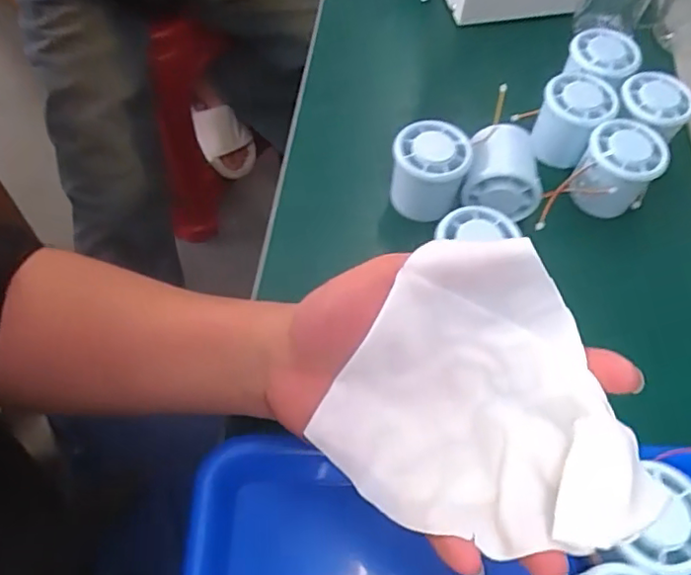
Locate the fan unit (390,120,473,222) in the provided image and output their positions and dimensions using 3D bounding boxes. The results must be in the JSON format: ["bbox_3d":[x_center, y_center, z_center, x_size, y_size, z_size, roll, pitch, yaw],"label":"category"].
[{"bbox_3d":[0.063,-0.086,0.468,0.054,0.062,0.052,2,60,-3],"label":"fan unit"}]

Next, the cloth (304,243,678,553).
[{"bbox_3d":[0.049,0.057,0.279,0.127,0.023,0.135,-28,66,18],"label":"cloth"}]

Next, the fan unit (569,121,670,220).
[{"bbox_3d":[0.210,-0.091,0.474,0.059,0.054,0.065,25,61,11],"label":"fan unit"}]

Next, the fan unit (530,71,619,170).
[{"bbox_3d":[0.187,-0.139,0.503,0.051,0.052,0.056,30,62,13],"label":"fan unit"}]

